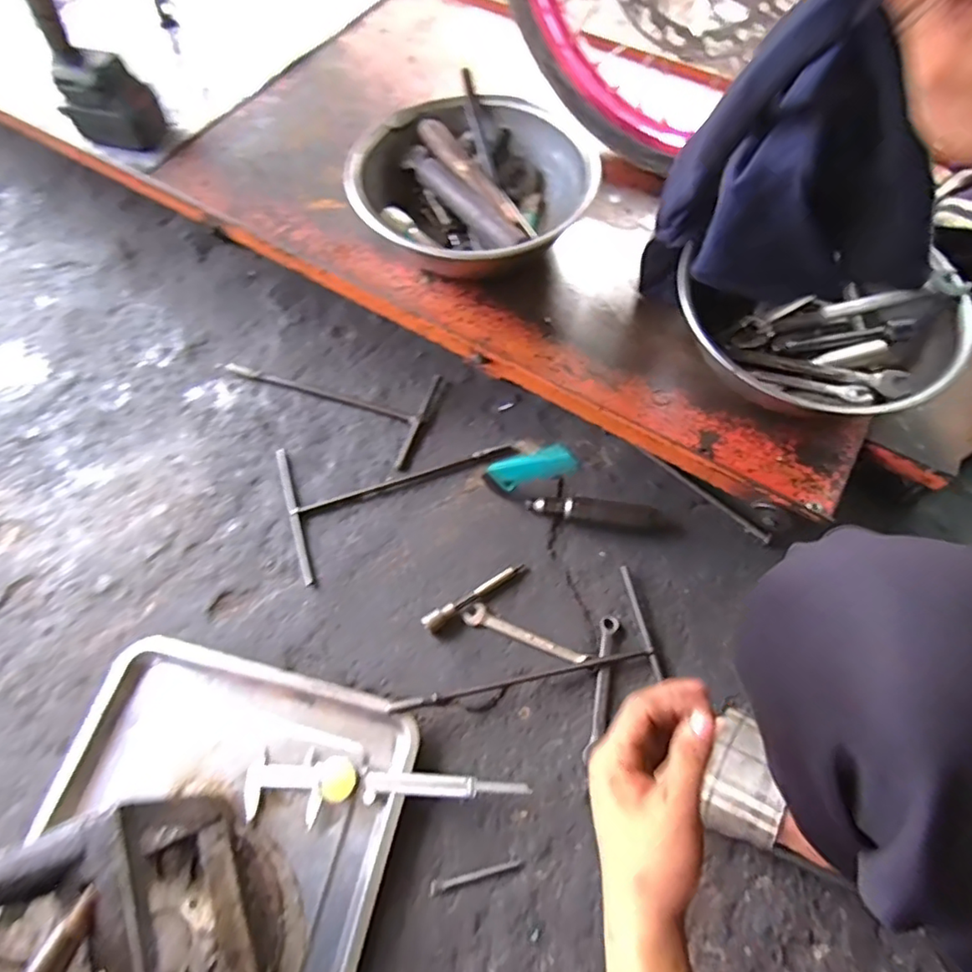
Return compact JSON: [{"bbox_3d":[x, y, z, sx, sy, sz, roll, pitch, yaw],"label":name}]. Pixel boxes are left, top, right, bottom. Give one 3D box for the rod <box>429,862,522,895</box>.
[{"bbox_3d":[-0.010,0.381,0.576,0.091,0.006,0.010,-13,64,-5],"label":"rod"}]

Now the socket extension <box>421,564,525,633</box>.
[{"bbox_3d":[-0.014,0.125,0.682,0.132,0.024,0.020,-34,68,-15],"label":"socket extension"}]

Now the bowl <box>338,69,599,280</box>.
[{"bbox_3d":[-0.023,-0.332,0.679,0.249,0.096,0.243,0,64,1],"label":"bowl"}]

